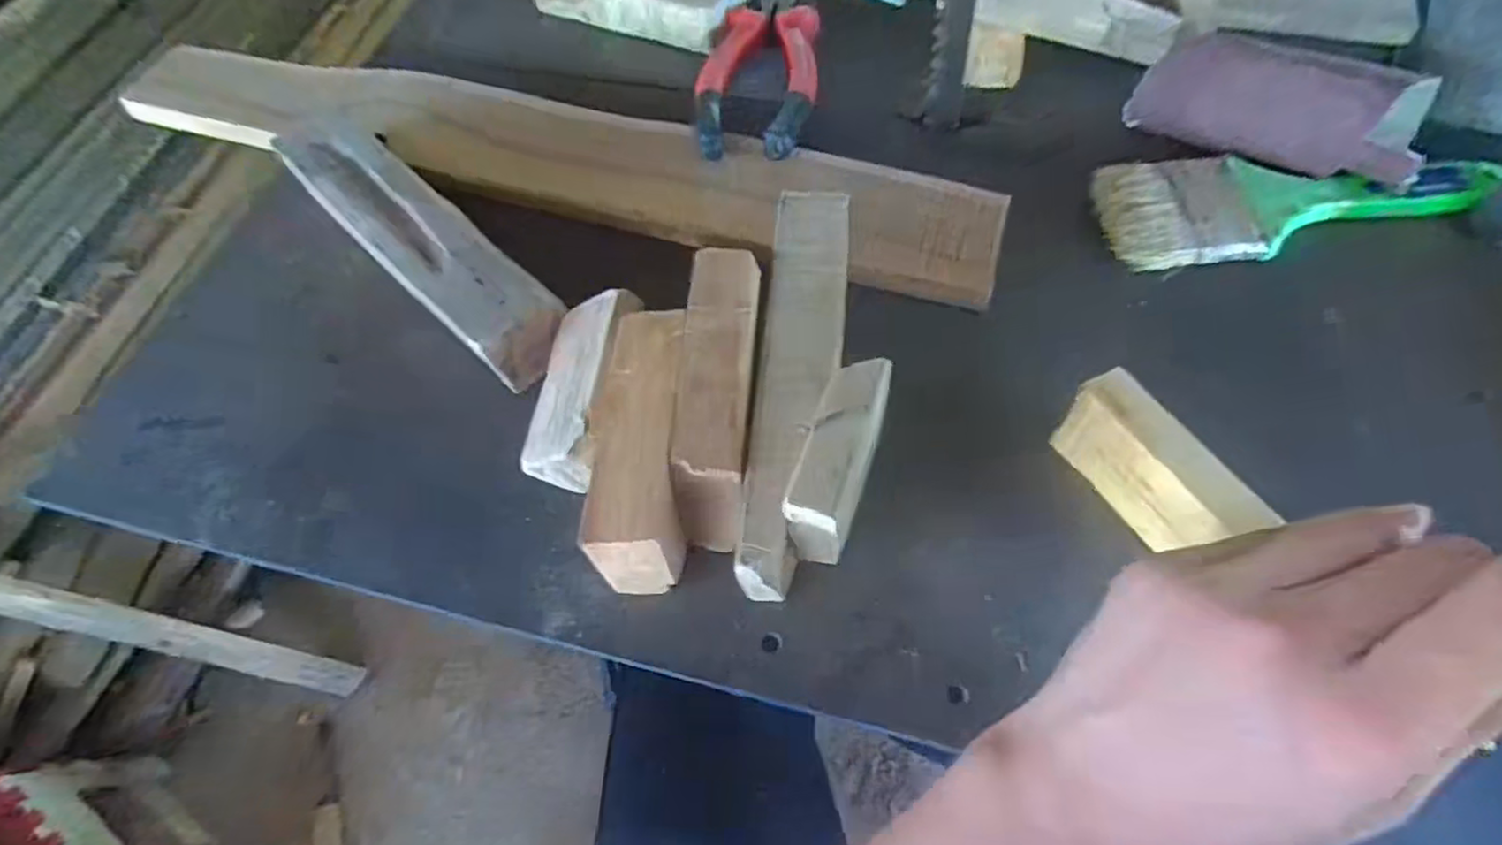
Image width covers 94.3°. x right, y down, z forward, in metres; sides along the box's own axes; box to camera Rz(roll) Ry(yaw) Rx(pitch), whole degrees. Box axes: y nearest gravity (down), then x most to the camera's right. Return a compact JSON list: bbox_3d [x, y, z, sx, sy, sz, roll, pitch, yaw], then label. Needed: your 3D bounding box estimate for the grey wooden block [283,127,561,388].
[{"bbox_3d":[-0.160,-0.088,0.336,0.181,0.033,0.042,40,71,22],"label":"grey wooden block"}]

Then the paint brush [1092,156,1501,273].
[{"bbox_3d":[0.272,-0.106,0.338,0.194,0.013,0.063,-2,61,3],"label":"paint brush"}]

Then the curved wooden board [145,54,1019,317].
[{"bbox_3d":[-0.118,-0.149,0.384,0.499,0.018,0.076,15,63,12],"label":"curved wooden board"}]

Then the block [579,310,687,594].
[{"bbox_3d":[-0.039,0.012,0.267,0.031,0.052,0.099,-3,61,2],"label":"block"}]

